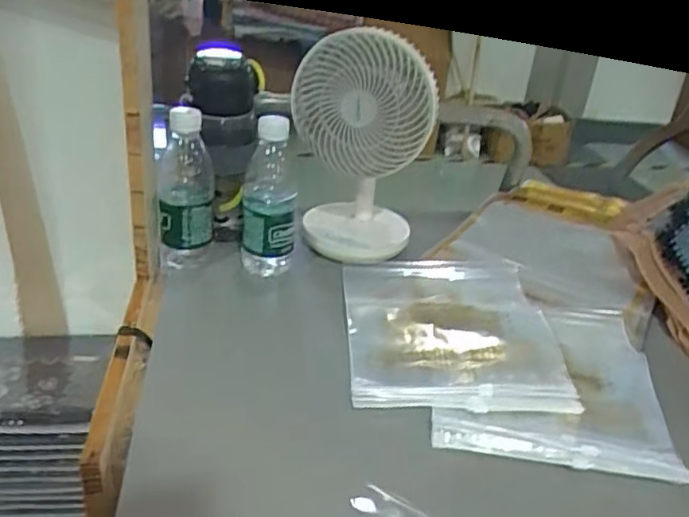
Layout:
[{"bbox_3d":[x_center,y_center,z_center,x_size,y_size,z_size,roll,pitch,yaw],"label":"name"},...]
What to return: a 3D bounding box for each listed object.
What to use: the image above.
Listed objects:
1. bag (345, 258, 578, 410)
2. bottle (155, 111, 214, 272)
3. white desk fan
[{"bbox_3d":[0.104,0.065,0.632,0.199,0.026,0.224,4,29,-3],"label":"bag"},{"bbox_3d":[-0.177,-0.074,0.706,0.062,0.183,0.073,-2,30,-13],"label":"bottle"},{"bbox_3d":[0.018,-0.132,0.737,0.155,0.236,0.115,7,29,3],"label":"white desk fan"}]

